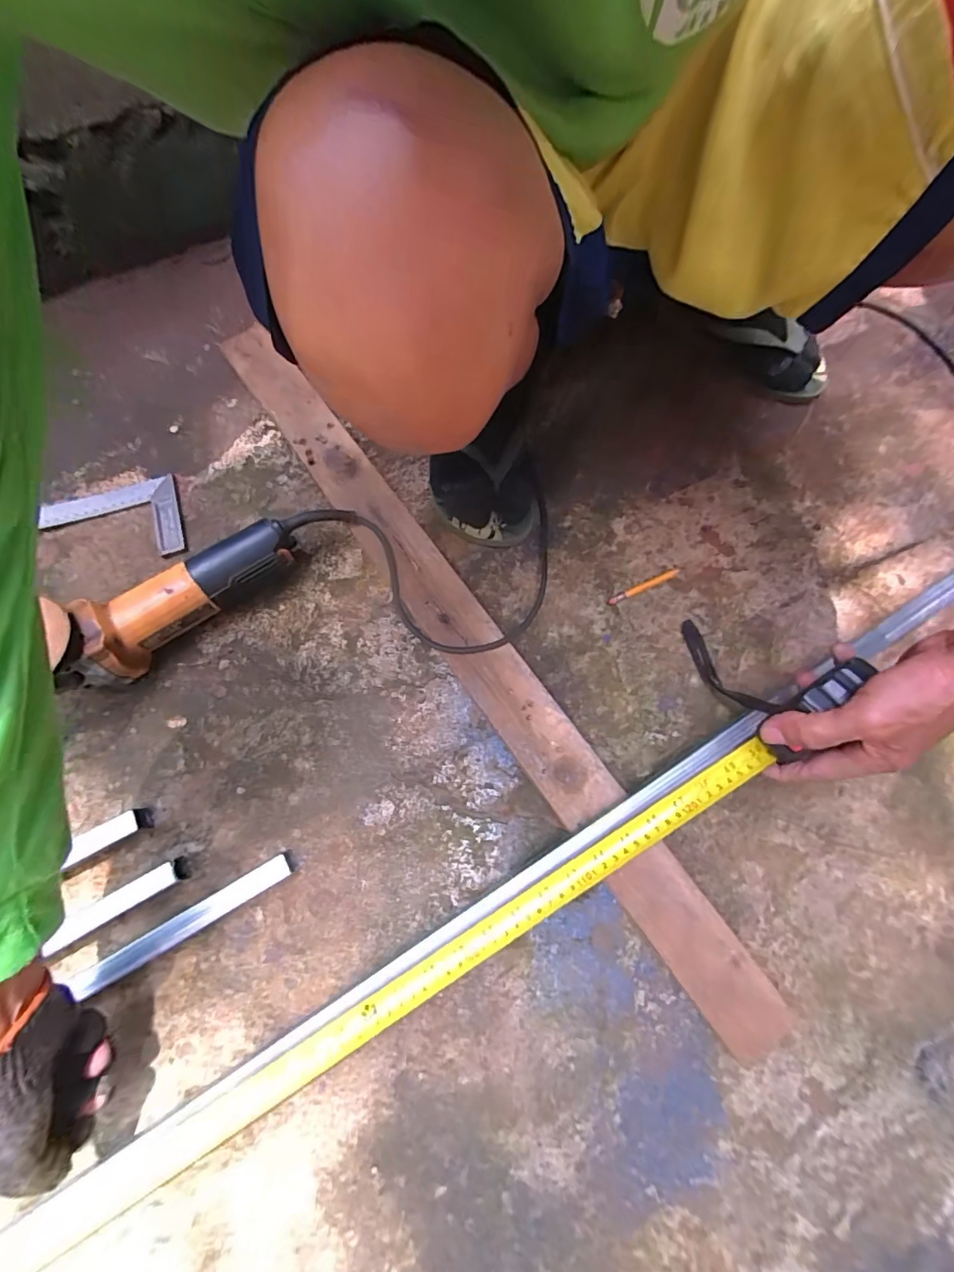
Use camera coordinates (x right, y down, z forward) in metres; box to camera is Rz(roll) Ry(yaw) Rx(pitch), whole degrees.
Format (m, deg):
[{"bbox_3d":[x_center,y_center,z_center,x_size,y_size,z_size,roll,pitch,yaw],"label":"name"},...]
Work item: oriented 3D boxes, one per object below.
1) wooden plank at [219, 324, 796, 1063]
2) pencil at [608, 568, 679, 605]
[{"bbox_3d":[-0.022,-0.023,0.476,0.072,0.029,0.846,-35,75,-10],"label":"wooden plank"},{"bbox_3d":[0.177,-0.053,0.495,0.083,0.004,0.009,-25,74,-7],"label":"pencil"}]

